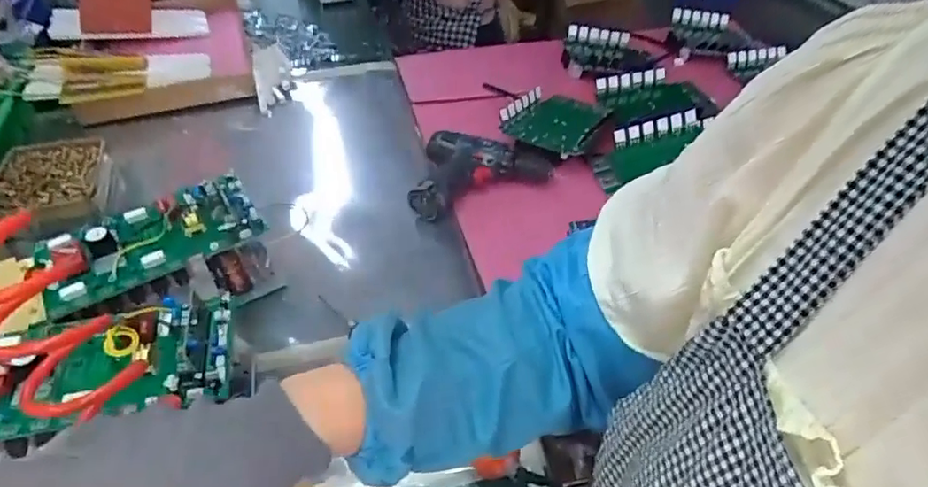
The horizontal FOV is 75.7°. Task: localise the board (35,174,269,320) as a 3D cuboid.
[{"bbox_3d":[-0.347,-0.011,0.659,0.226,0.038,0.114,-23,47,-25],"label":"board"}]

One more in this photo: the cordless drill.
[{"bbox_3d":[0.031,-0.088,0.865,0.193,0.060,0.172,7,42,6],"label":"cordless drill"}]

